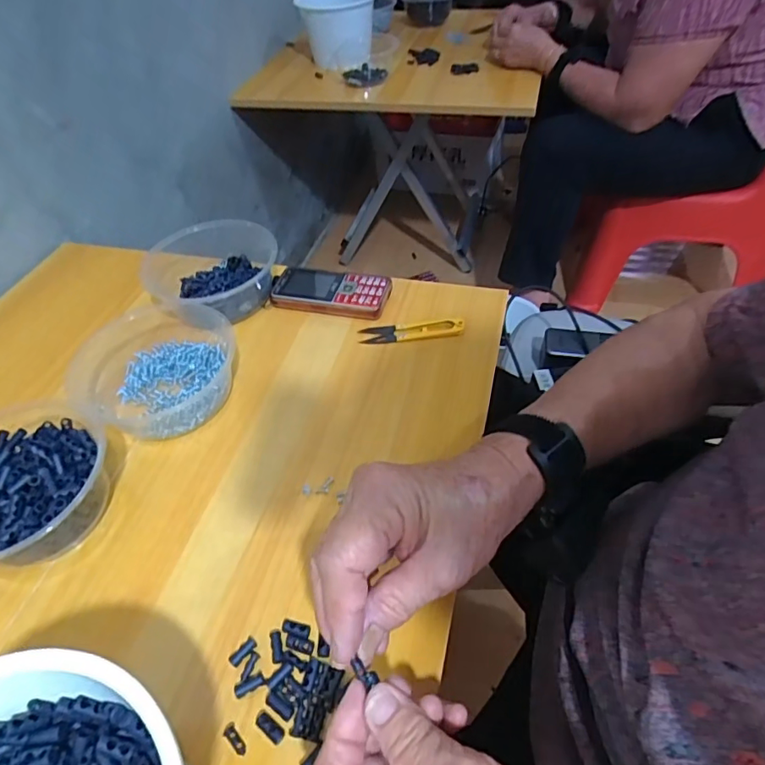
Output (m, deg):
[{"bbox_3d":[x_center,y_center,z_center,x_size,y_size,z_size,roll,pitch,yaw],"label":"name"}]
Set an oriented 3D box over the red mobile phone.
[{"bbox_3d":[-0.056,-0.101,0.567,0.127,0.022,0.060,11,51,16],"label":"red mobile phone"}]

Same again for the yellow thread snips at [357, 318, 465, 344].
[{"bbox_3d":[0.030,-0.055,0.527,0.105,0.009,0.022,-2,48,5],"label":"yellow thread snips"}]

